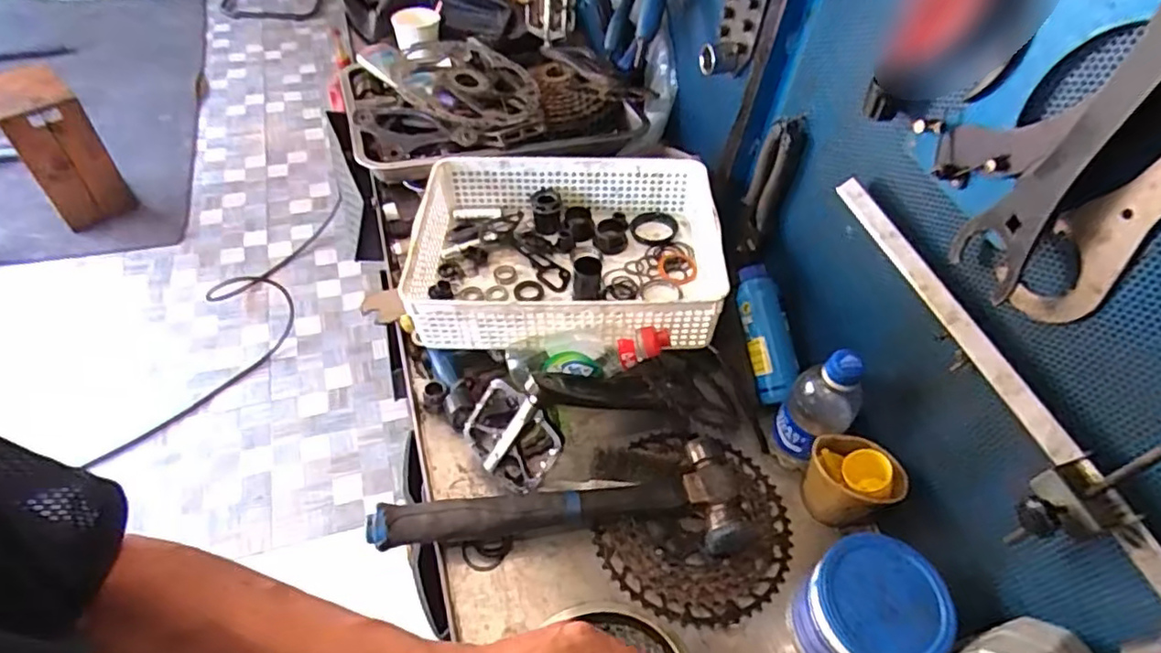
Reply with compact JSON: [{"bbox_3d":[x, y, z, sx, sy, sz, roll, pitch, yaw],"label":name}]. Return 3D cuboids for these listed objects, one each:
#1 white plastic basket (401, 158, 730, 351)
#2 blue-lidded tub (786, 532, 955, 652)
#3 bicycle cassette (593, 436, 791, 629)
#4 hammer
[{"bbox_3d":[-0.014,-0.081,0.733,0.346,0.094,0.253,4,51,-2],"label":"white plastic basket"},{"bbox_3d":[0.240,0.242,0.539,0.101,0.089,0.097,3,51,-3],"label":"blue-lidded tub"},{"bbox_3d":[0.114,0.184,0.622,0.179,0.043,0.192,3,51,-3],"label":"bicycle cassette"},{"bbox_3d":[-0.007,0.183,0.596,0.354,0.045,0.111,-9,52,-13],"label":"hammer"}]

